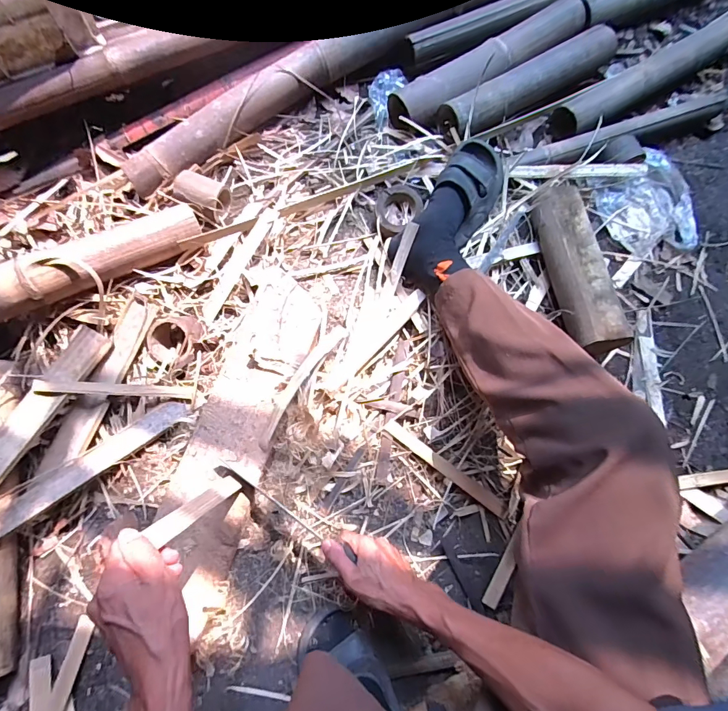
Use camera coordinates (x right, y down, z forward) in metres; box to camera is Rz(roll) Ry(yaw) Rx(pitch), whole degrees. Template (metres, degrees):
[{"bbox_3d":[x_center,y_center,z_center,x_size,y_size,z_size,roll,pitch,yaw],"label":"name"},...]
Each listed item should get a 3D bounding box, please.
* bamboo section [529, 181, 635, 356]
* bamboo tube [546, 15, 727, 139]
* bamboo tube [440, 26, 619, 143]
[{"bbox_3d":[0.353,-0.145,0.676,0.083,0.079,0.296,-9,72,-4],"label":"bamboo section"},{"bbox_3d":[0.619,-0.595,0.810,0.544,0.062,0.086,-31,75,-10],"label":"bamboo tube"},{"bbox_3d":[0.323,-0.524,0.774,0.429,0.061,0.073,-34,75,-11],"label":"bamboo tube"}]

